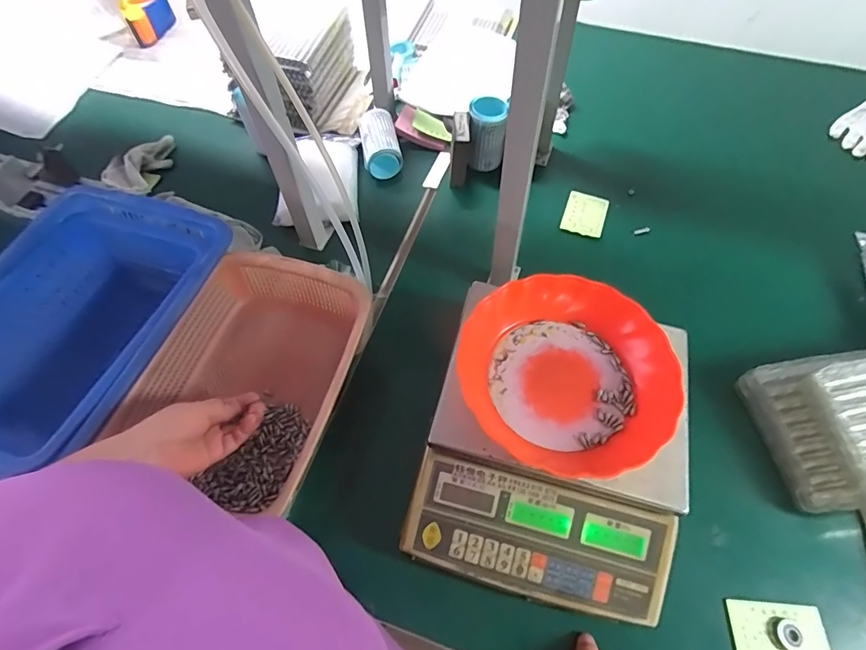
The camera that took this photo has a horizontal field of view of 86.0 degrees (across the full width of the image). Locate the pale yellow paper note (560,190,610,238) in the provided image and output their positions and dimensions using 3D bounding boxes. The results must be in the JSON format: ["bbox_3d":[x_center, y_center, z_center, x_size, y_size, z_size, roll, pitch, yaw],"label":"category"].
[{"bbox_3d":[0.252,-0.183,0.769,0.066,0.006,0.090,18,62,11],"label":"pale yellow paper note"}]

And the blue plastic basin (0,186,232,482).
[{"bbox_3d":[-0.445,0.007,0.606,0.285,0.159,0.366,16,62,10],"label":"blue plastic basin"}]

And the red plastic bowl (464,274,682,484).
[{"bbox_3d":[0.133,0.050,0.470,0.200,0.051,0.212,-27,63,-14],"label":"red plastic bowl"}]

